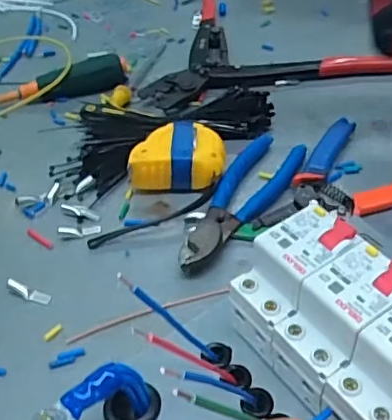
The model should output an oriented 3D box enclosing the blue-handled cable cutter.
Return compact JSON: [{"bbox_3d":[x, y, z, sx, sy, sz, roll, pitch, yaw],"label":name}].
[{"bbox_3d":[0.038,-0.008,0.423,0.048,0.015,0.159,17,46,23],"label":"blue-handled cable cutter"}]

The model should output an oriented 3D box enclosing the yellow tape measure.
[{"bbox_3d":[-0.013,-0.045,0.453,0.072,0.034,0.056,1,42,6],"label":"yellow tape measure"}]

